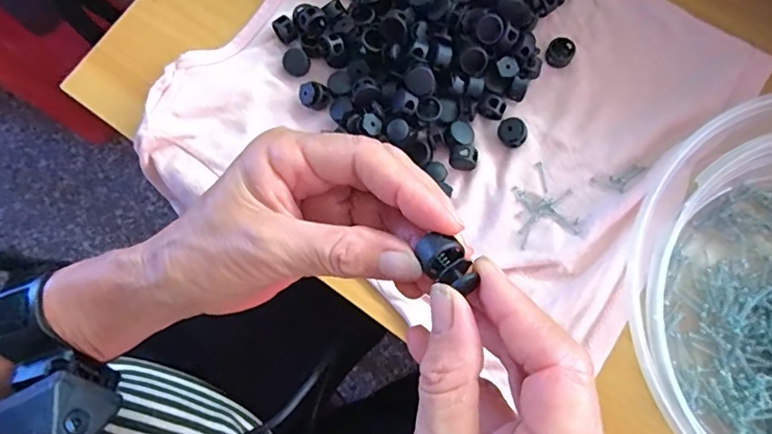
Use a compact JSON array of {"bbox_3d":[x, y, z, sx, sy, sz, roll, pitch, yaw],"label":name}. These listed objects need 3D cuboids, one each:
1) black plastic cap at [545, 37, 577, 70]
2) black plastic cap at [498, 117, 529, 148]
[{"bbox_3d":[0.112,-0.105,0.323,0.016,0.010,0.017,0,78,1],"label":"black plastic cap"},{"bbox_3d":[0.078,-0.052,0.310,0.018,0.011,0.016,23,79,6],"label":"black plastic cap"}]

